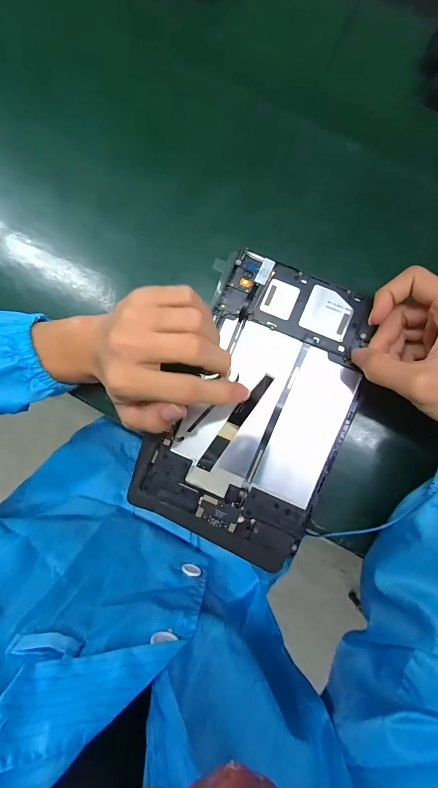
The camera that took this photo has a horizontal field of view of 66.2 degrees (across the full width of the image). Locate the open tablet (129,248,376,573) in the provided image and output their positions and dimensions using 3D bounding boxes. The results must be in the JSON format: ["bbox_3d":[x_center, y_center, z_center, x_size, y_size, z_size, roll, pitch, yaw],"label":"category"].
[{"bbox_3d":[0.036,0.010,0.302,0.153,0.009,0.252,23,88,3],"label":"open tablet"}]

